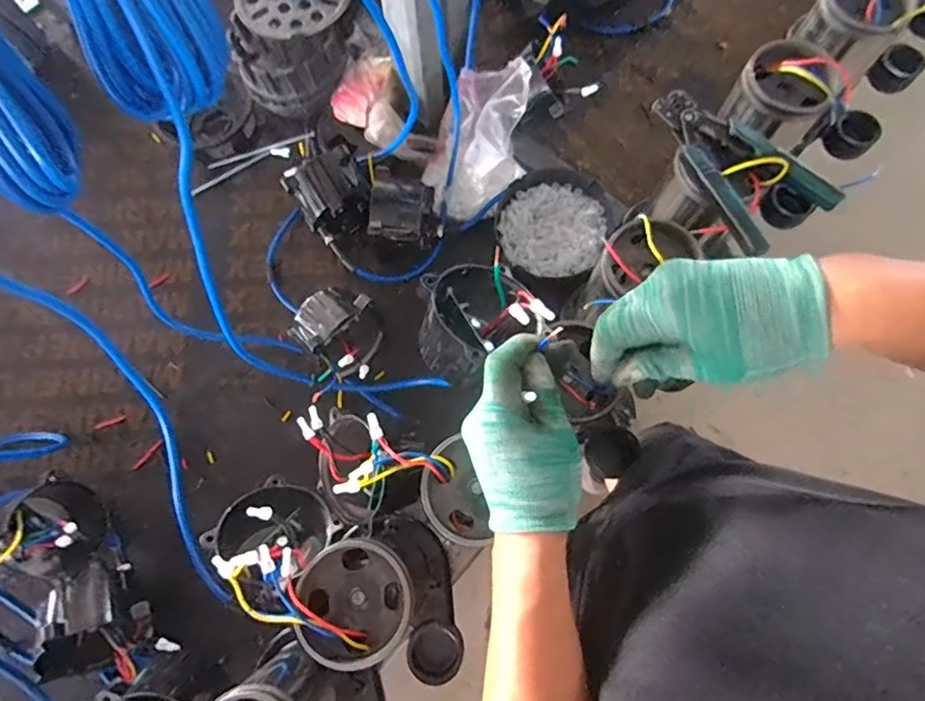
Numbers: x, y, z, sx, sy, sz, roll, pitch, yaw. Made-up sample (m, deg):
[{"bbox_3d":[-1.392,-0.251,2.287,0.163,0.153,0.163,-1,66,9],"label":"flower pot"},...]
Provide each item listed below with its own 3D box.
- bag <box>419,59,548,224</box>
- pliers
[{"bbox_3d":[0.024,-0.262,0.662,0.115,0.106,0.174,39,78,11],"label":"bag"},{"bbox_3d":[0.252,-0.182,0.490,0.093,0.029,0.179,-28,75,-7],"label":"pliers"}]

